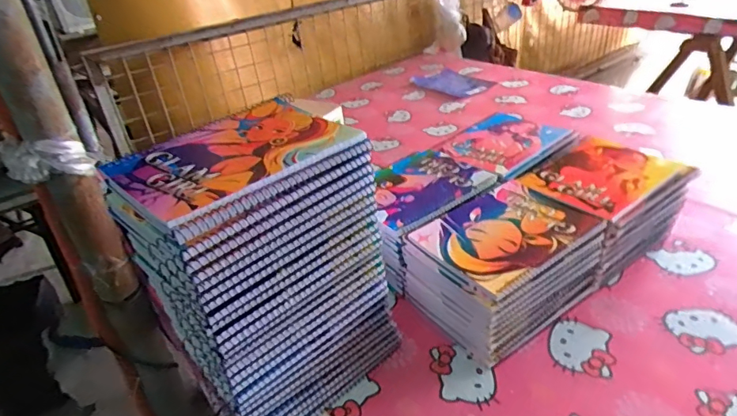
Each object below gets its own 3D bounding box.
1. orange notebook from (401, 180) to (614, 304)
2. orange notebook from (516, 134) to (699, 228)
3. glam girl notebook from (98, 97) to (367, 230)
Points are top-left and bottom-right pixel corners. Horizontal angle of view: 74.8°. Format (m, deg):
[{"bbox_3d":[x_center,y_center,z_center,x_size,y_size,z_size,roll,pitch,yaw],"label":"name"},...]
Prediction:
[{"bbox_3d":[0.171,0.027,0.609,0.197,0.010,0.157,-24,36,-27],"label":"orange notebook"},{"bbox_3d":[0.340,-0.048,0.702,0.212,0.015,0.164,-25,36,-28],"label":"orange notebook"},{"bbox_3d":[-0.121,-0.053,0.444,0.144,0.012,0.198,24,42,39],"label":"glam girl notebook"}]

